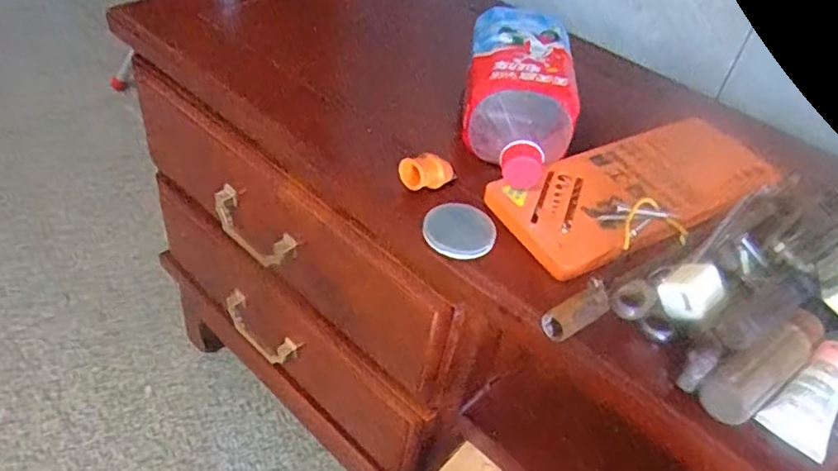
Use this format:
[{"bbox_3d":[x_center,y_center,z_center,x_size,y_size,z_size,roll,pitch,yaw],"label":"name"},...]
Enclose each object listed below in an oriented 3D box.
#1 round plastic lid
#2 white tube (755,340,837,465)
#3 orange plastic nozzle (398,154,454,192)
[{"bbox_3d":[0.030,-0.005,0.459,0.052,0.010,0.052,6,42,-5],"label":"round plastic lid"},{"bbox_3d":[0.240,0.094,0.372,0.035,0.014,0.081,35,48,25],"label":"white tube"},{"bbox_3d":[0.006,-0.051,0.485,0.043,0.019,0.025,0,43,-11],"label":"orange plastic nozzle"}]

